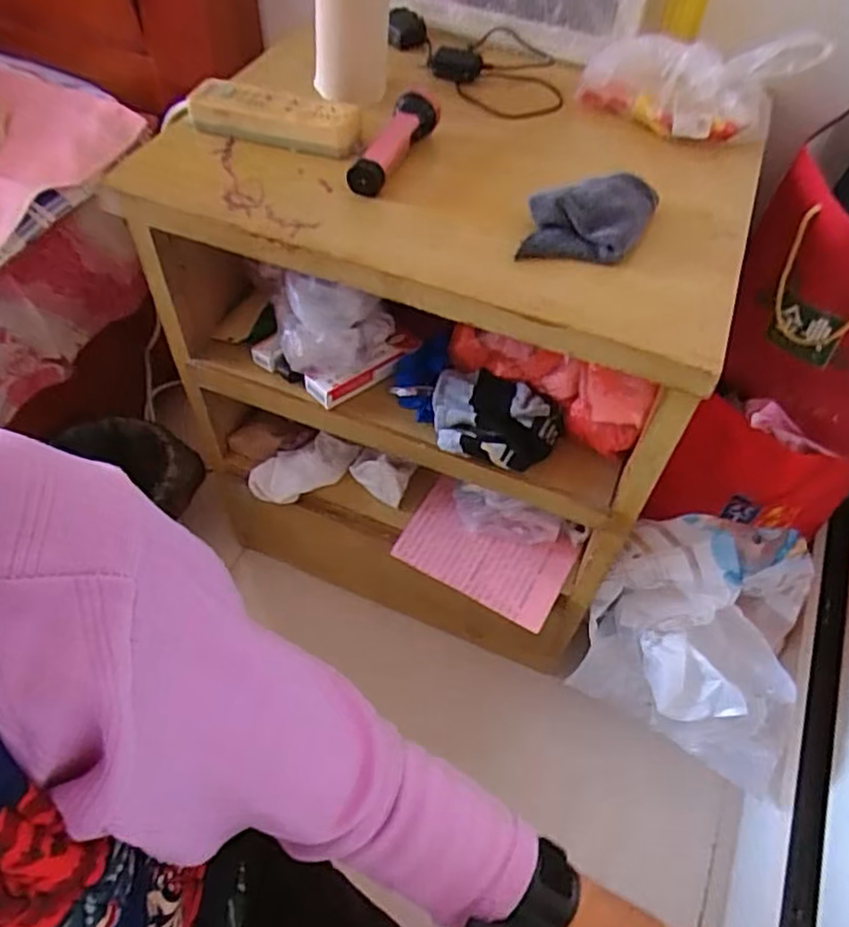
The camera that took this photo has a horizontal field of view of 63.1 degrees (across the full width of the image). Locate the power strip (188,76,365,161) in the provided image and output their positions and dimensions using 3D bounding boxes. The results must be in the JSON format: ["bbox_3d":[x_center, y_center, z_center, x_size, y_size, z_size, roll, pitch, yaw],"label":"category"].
[{"bbox_3d":[-0.142,-0.325,0.651,0.158,0.032,0.049,15,54,9],"label":"power strip"}]

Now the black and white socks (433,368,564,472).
[{"bbox_3d":[0.068,-0.045,0.718,0.139,0.044,0.090,27,57,17],"label":"black and white socks"}]

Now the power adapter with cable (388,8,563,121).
[{"bbox_3d":[0.061,-0.449,0.764,0.121,0.033,0.232,-28,59,-21],"label":"power adapter with cable"}]

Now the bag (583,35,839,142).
[{"bbox_3d":[0.260,-0.373,0.676,0.216,0.077,0.089,20,55,12],"label":"bag"}]

